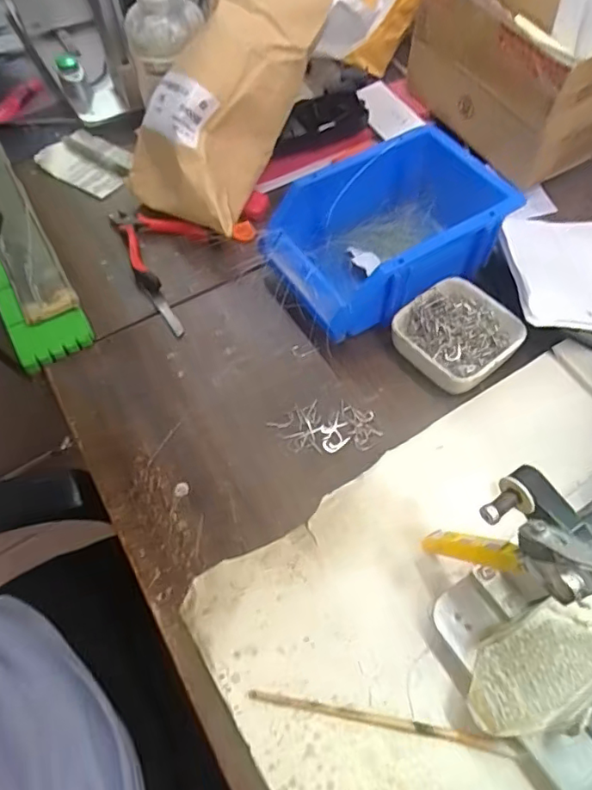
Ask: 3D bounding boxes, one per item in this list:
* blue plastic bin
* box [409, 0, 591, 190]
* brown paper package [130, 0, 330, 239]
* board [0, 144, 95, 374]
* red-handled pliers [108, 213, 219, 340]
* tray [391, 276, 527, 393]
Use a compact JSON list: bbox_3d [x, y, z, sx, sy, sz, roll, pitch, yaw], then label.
[{"bbox_3d":[0.073,-0.130,0.455,0.175,0.072,0.118,-27,64,-12],"label":"blue plastic bin"},{"bbox_3d":[0.216,-0.312,0.524,0.116,0.114,0.188,-29,64,-13],"label":"box"},{"bbox_3d":[-0.058,-0.257,0.488,0.132,0.085,0.228,39,108,22],"label":"brown paper package"},{"bbox_3d":[-0.280,-0.156,0.529,0.069,0.032,0.338,-29,64,-12],"label":"board"},{"bbox_3d":[-0.111,-0.126,0.505,0.080,0.018,0.163,-24,63,-10],"label":"red-handled pliers"},{"bbox_3d":[0.128,-0.048,0.437,0.096,0.027,0.080,-37,66,-16],"label":"tray"}]

